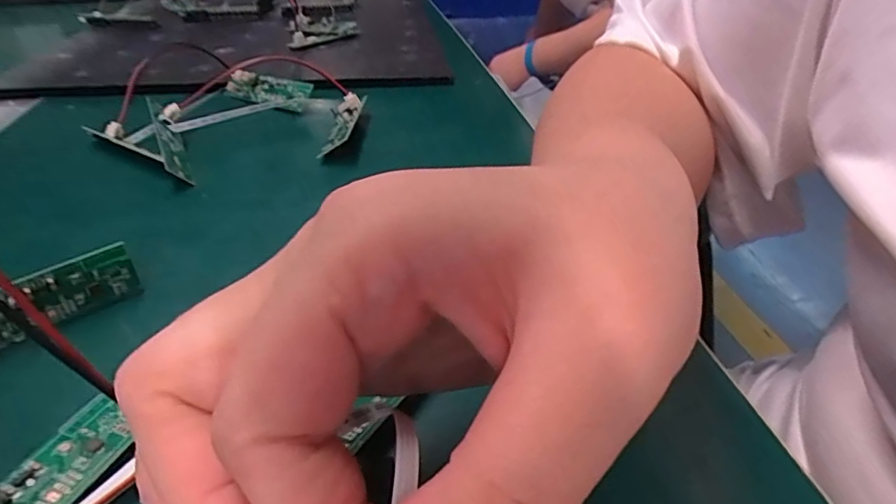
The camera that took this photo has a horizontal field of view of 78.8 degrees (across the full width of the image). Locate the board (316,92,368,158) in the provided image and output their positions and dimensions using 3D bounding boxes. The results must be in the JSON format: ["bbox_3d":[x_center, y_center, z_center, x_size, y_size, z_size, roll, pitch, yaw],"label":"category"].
[{"bbox_3d":[-0.067,-0.084,0.349,0.019,0.012,0.080,-17,35,13],"label":"board"}]

